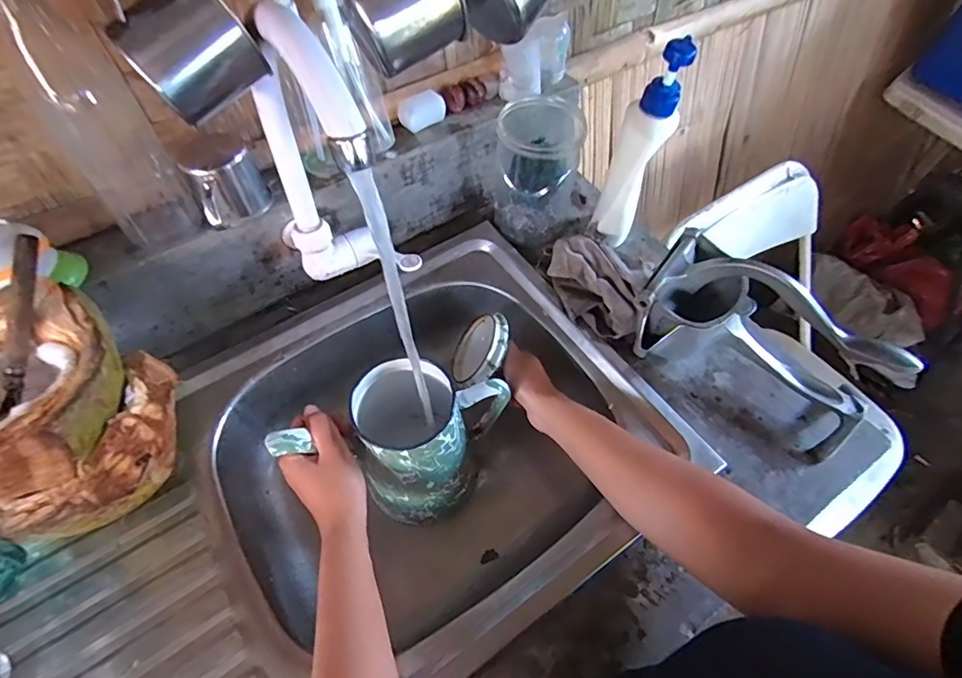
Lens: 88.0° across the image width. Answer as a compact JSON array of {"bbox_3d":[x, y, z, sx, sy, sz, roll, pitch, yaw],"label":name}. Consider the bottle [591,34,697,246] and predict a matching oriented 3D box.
[{"bbox_3d":[0.171,-0.204,0.543,0.052,0.206,0.060,32,62,17],"label":"bottle"}]

